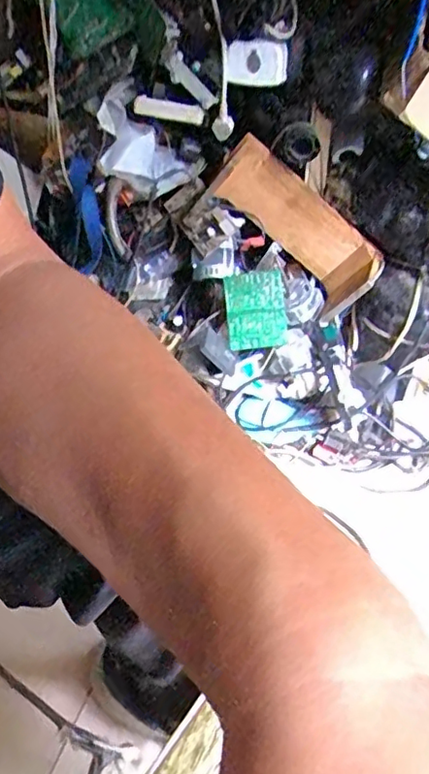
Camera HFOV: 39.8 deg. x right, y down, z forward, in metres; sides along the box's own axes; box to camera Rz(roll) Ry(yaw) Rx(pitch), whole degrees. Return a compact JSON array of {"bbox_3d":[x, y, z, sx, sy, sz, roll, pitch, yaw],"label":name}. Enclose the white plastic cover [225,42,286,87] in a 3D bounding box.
[{"bbox_3d":[0.061,-0.467,0.853,0.087,0.053,0.027,3,47,-4],"label":"white plastic cover"}]

